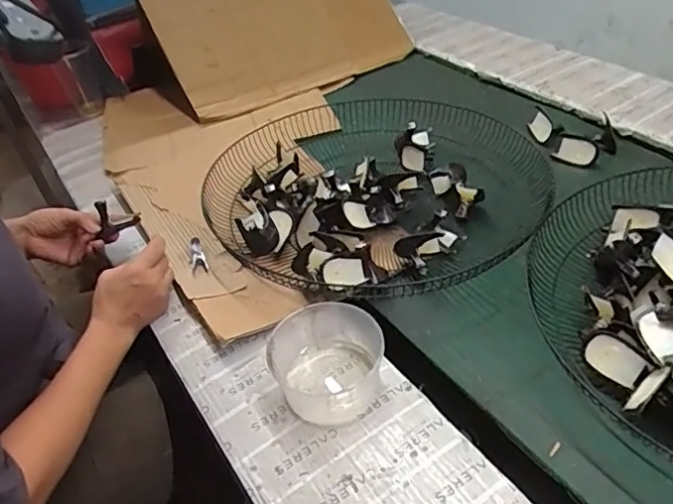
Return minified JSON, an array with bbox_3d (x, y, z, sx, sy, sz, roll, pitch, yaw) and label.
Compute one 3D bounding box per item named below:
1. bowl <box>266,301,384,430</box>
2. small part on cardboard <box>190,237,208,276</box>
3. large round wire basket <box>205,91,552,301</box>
[{"bbox_3d":[-0.009,0.115,0.584,0.112,0.062,0.120,-16,42,-8],"label":"bowl"},{"bbox_3d":[-0.186,0.006,0.750,0.021,0.027,0.044,-15,41,-12],"label":"small part on cardboard"},{"bbox_3d":[0.049,-0.094,0.837,0.456,0.080,0.458,-5,41,4],"label":"large round wire basket"}]

